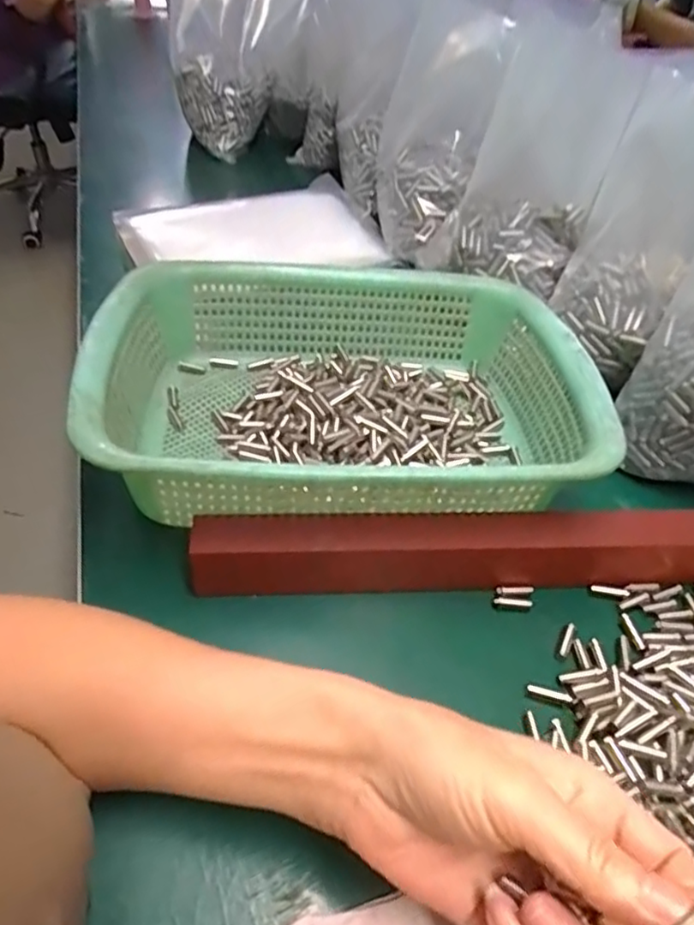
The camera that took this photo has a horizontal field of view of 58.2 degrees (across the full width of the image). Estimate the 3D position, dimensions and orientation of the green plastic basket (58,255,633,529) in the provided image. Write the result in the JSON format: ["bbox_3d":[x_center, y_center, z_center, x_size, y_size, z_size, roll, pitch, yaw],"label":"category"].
[{"bbox_3d":[0.000,-0.044,0.403,0.294,0.088,0.223,-3,45,-7],"label":"green plastic basket"}]

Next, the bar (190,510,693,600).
[{"bbox_3d":[0.114,0.046,0.348,0.386,0.038,0.028,-1,45,-5],"label":"bar"}]

